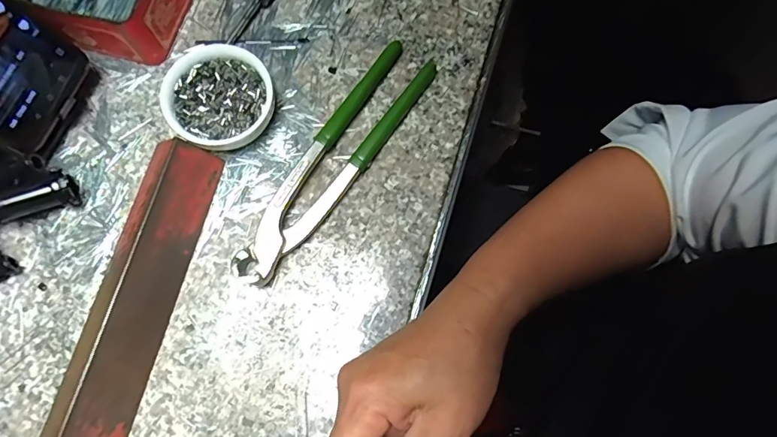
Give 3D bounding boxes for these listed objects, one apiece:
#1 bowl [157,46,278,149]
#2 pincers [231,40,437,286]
[{"bbox_3d":[-0.116,-0.082,0.323,0.070,0.028,0.067,0,76,-1],"label":"bowl"},{"bbox_3d":[-0.035,-0.042,0.319,0.039,0.017,0.196,32,77,7],"label":"pincers"}]

